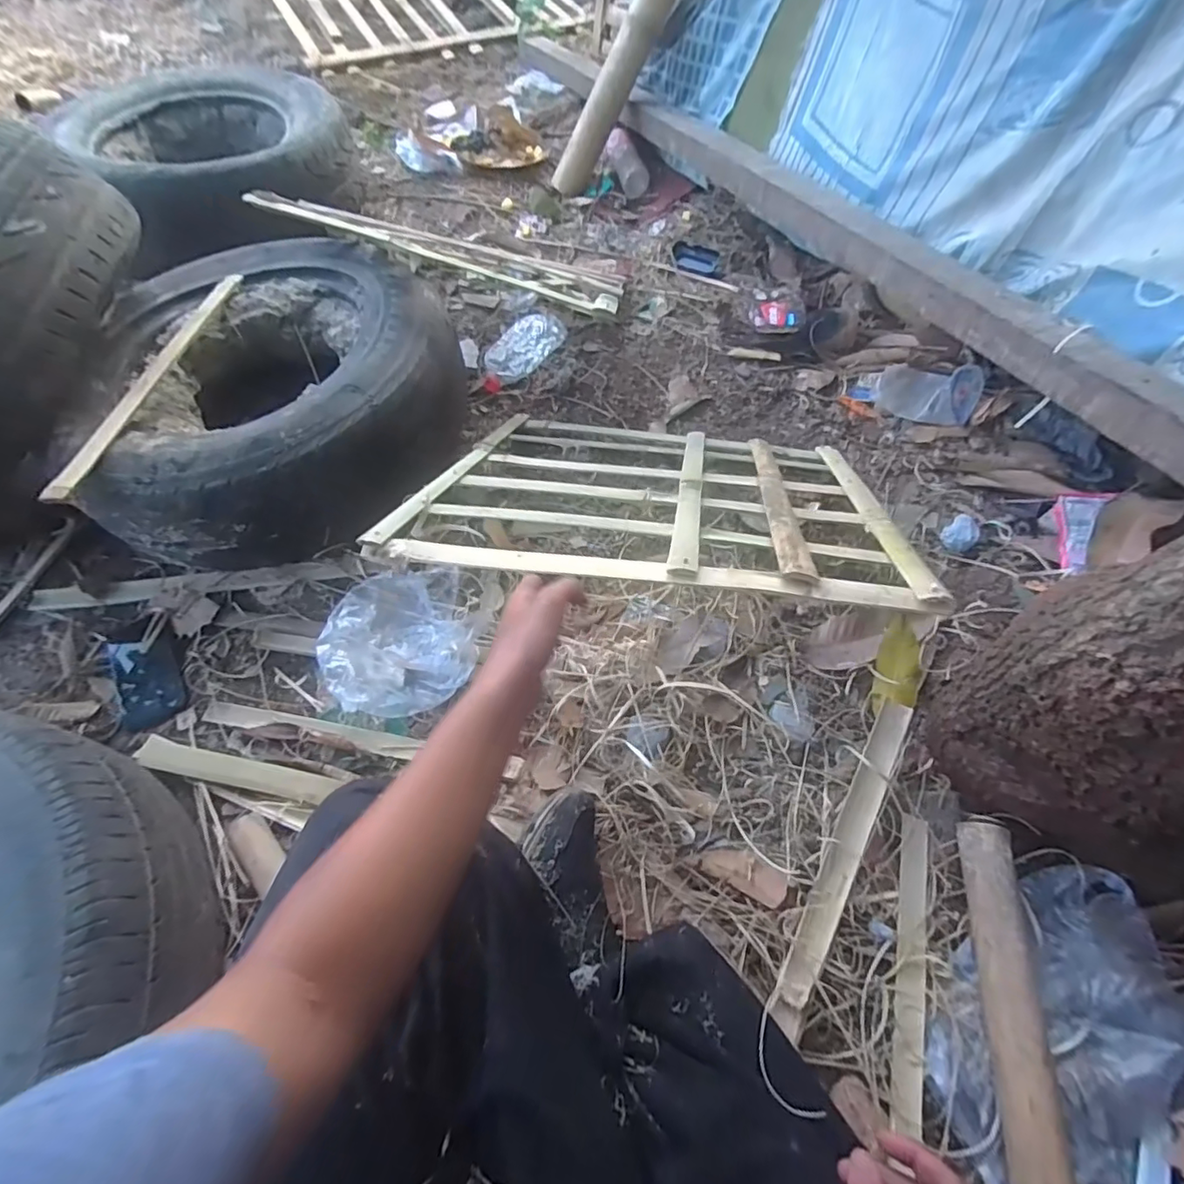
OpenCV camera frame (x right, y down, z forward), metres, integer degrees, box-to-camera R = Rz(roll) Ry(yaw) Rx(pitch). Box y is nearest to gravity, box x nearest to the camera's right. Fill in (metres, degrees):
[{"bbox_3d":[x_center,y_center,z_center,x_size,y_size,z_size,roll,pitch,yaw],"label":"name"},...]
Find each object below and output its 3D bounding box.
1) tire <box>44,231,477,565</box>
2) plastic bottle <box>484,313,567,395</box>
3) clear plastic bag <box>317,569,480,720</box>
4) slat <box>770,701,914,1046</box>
[{"bbox_3d":[-0.445,-0.320,0.845,0.485,0.158,0.569,-9,58,-3],"label":"tire"},{"bbox_3d":[-0.127,-0.441,1.023,0.090,0.036,0.243,21,61,15],"label":"plastic bottle"},{"bbox_3d":[-0.240,0.051,0.709,0.169,0.072,0.202,-16,58,-7],"label":"clear plastic bag"},{"bbox_3d":[0.251,0.259,0.559,0.032,0.008,0.326,22,70,27],"label":"slat"}]

